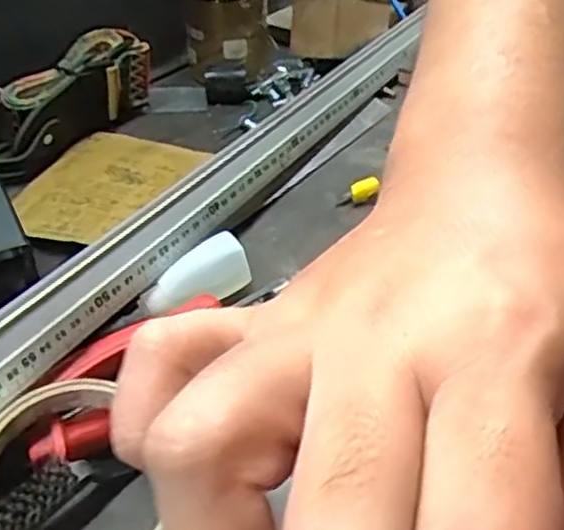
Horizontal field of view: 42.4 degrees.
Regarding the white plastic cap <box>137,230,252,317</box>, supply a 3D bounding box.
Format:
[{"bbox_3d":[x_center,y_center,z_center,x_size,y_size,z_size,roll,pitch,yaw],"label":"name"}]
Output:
[{"bbox_3d":[-0.049,0.006,0.396,0.061,0.029,0.017,-23,44,-26],"label":"white plastic cap"}]

